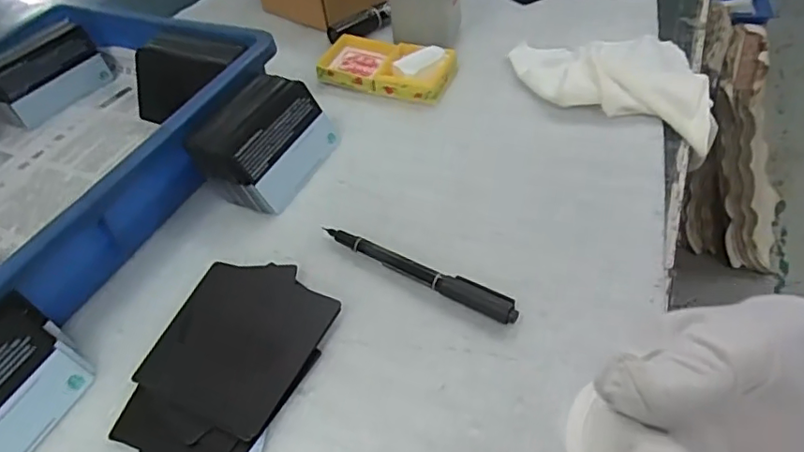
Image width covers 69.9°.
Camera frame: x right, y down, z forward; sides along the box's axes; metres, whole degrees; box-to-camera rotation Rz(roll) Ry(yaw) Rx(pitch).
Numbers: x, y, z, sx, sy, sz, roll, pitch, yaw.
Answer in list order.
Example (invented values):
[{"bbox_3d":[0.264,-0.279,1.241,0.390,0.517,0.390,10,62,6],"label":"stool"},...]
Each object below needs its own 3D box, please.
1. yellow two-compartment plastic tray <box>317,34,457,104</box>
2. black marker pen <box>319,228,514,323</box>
[{"bbox_3d":[-0.017,-0.138,0.491,0.121,0.024,0.057,14,51,18],"label":"yellow two-compartment plastic tray"},{"bbox_3d":[0.007,0.027,0.339,0.129,0.009,0.017,20,53,23],"label":"black marker pen"}]

